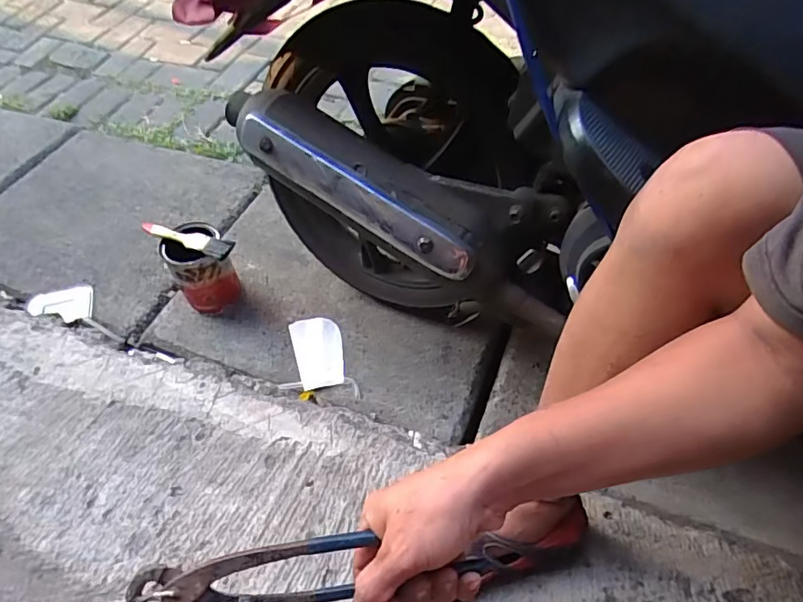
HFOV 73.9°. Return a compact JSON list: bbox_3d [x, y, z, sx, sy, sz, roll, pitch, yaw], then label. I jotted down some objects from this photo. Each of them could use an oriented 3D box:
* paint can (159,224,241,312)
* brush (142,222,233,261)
[{"bbox_3d":[-0.346,-0.054,0.931,0.097,0.148,0.101,-2,51,3],"label":"paint can"},{"bbox_3d":[-0.355,-0.104,0.879,0.169,0.020,0.037,17,55,17],"label":"brush"}]

